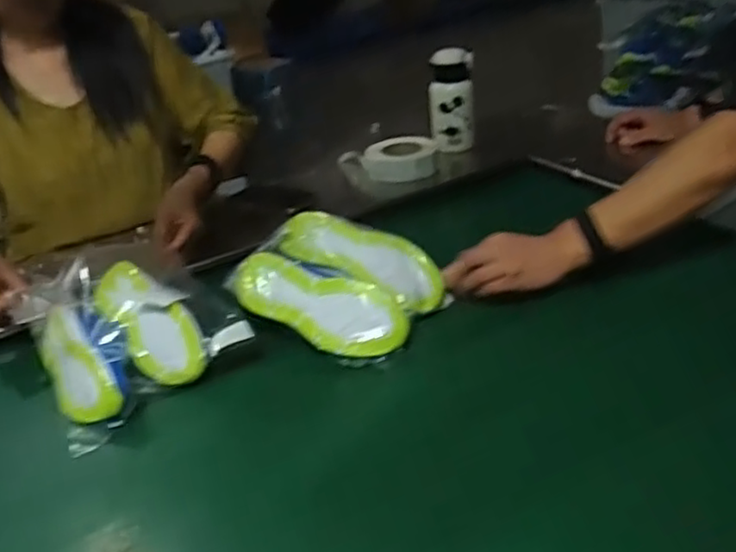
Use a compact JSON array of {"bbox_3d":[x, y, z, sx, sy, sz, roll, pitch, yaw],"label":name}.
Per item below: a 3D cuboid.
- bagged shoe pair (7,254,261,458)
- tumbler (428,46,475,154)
[{"bbox_3d":[-0.293,0.068,0.876,0.224,0.117,0.243,-20,29,-23],"label":"bagged shoe pair"},{"bbox_3d":[0.165,-0.338,1.351,0.087,0.180,0.093,-5,27,5],"label":"tumbler"}]

